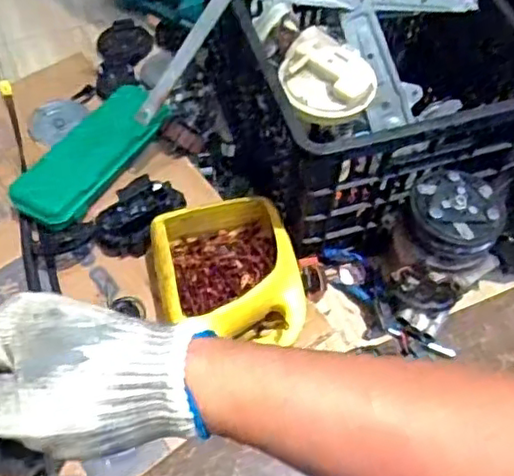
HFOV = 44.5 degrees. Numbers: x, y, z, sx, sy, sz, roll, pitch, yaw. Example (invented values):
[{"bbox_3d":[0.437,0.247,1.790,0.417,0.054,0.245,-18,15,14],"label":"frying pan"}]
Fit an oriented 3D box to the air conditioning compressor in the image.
[{"bbox_3d":[0.239,0.012,0.817,0.122,0.165,0.118,0,57,-1],"label":"air conditioning compressor"}]

